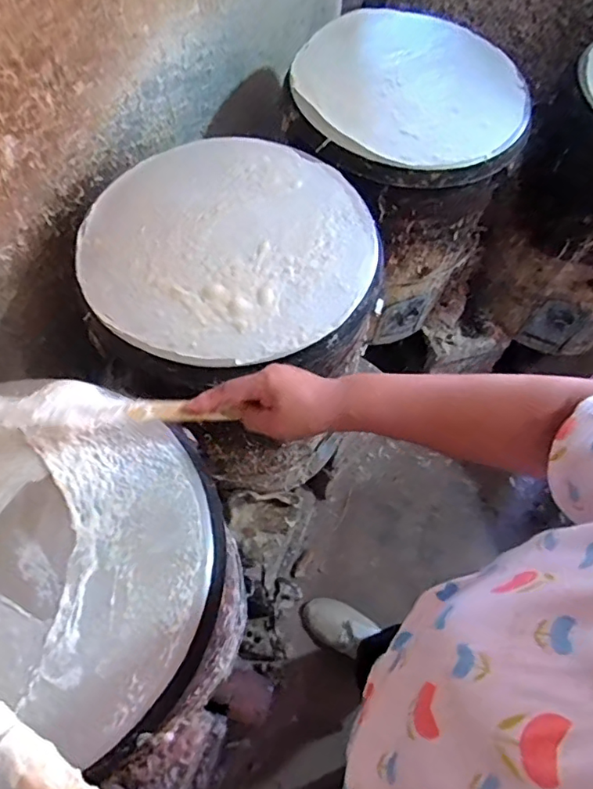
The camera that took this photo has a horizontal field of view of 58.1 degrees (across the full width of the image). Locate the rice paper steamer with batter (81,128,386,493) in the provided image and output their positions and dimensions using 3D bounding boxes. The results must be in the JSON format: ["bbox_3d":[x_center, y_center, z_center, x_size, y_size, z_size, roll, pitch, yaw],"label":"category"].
[{"bbox_3d":[-0.079,-0.092,0.862,0.367,0.440,0.374,1,63,-3],"label":"rice paper steamer with batter"}]

